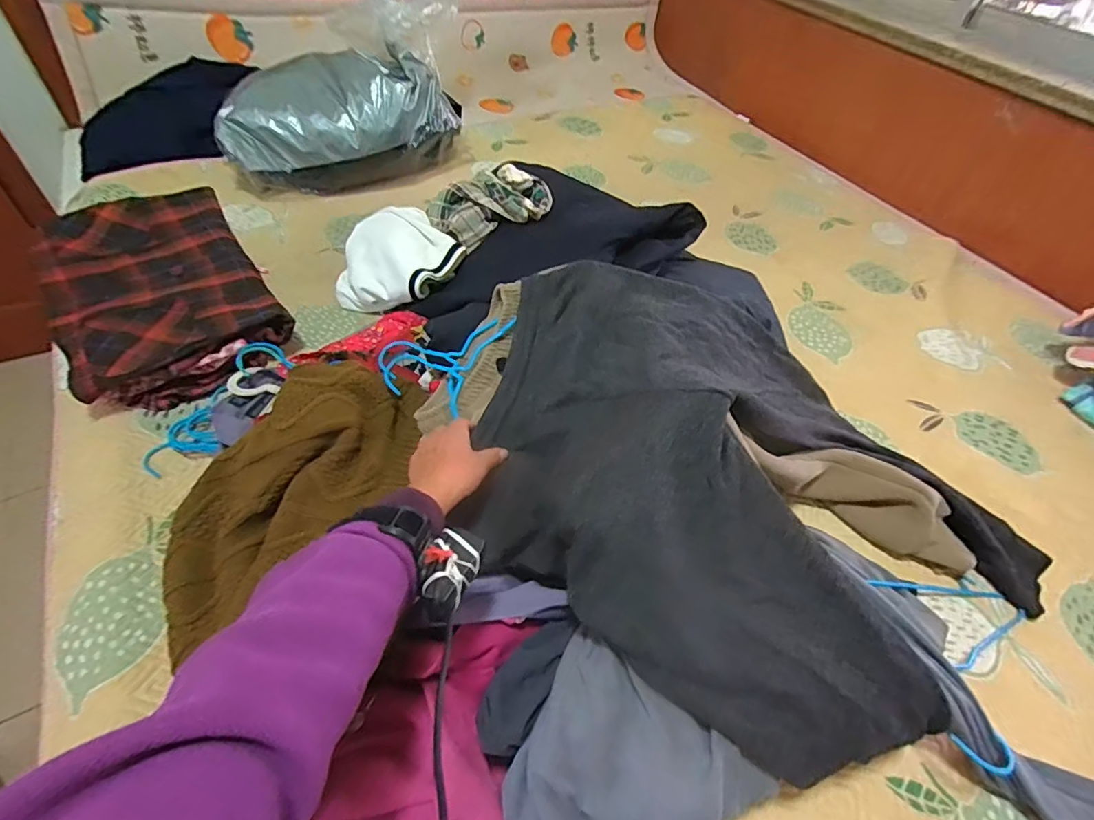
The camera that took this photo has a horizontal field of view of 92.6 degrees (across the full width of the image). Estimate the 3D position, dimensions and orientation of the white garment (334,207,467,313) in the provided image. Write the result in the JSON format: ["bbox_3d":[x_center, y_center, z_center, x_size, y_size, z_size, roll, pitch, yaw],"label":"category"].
[{"bbox_3d":[-0.279,-0.264,0.958,0.225,0.135,0.171,28,53,17],"label":"white garment"}]

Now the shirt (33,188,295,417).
[{"bbox_3d":[-0.661,-0.202,0.887,0.303,0.077,0.498,-27,58,-26],"label":"shirt"}]

